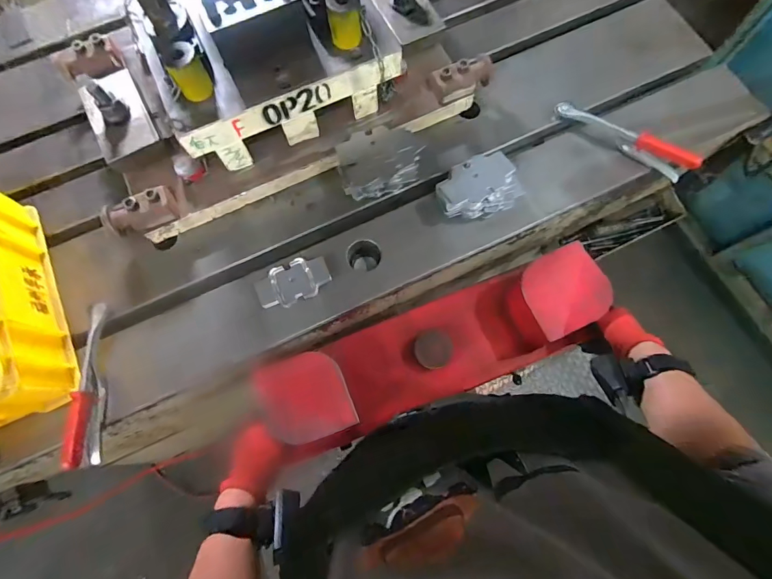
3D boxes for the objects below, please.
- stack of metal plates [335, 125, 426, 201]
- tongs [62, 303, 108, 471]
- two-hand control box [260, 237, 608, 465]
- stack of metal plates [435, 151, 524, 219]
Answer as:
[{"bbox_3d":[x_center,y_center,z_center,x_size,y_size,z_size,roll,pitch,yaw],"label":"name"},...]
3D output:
[{"bbox_3d":[-0.009,-0.186,0.597,0.125,0.050,0.093,-19,73,-5],"label":"stack of metal plates"},{"bbox_3d":[-0.395,0.126,0.537,0.018,0.043,0.210,-3,72,0],"label":"tongs"},{"bbox_3d":[0.088,0.083,0.616,0.486,0.120,0.134,-24,73,-1],"label":"two-hand control box"},{"bbox_3d":[0.131,-0.150,0.581,0.118,0.052,0.078,-19,73,-5],"label":"stack of metal plates"}]

